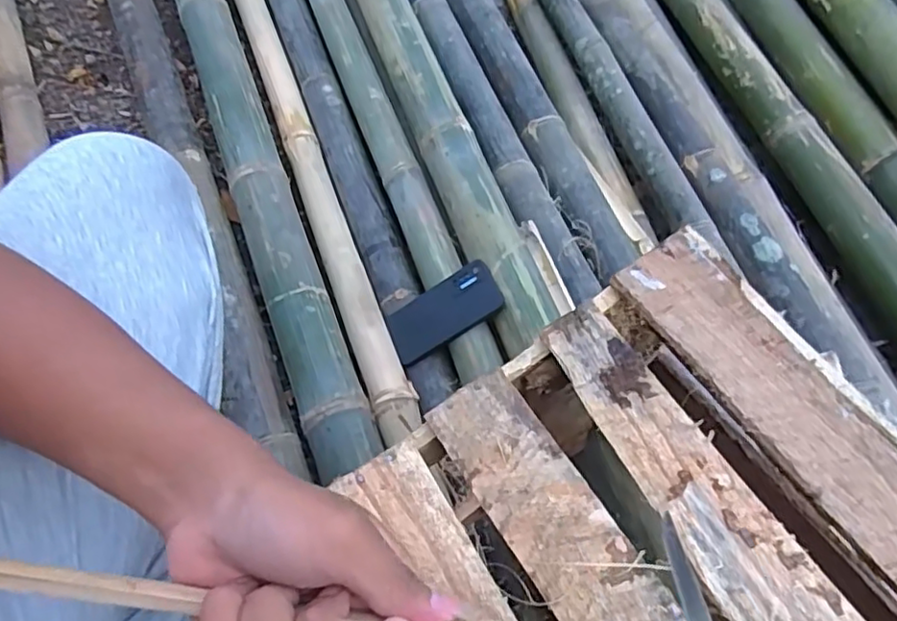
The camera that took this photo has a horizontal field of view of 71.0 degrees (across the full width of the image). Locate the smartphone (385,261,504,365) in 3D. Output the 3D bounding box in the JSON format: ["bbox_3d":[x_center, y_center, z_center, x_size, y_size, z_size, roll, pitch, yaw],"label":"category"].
[{"bbox_3d":[-0.008,0.002,0.819,0.157,0.009,0.077,-32,64,15],"label":"smartphone"}]

